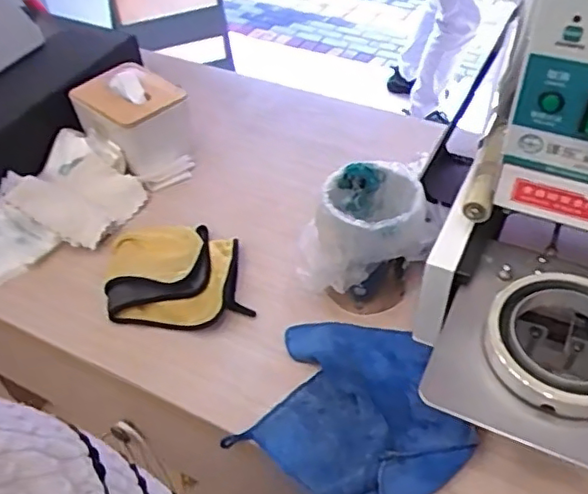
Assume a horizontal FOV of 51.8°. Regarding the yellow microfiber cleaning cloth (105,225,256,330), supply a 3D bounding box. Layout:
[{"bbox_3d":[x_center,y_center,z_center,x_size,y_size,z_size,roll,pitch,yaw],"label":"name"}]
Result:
[{"bbox_3d":[-0.147,0.034,0.748,0.157,0.031,0.148,-11,47,-7],"label":"yellow microfiber cleaning cloth"}]

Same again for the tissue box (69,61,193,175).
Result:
[{"bbox_3d":[-0.236,-0.189,0.920,0.133,0.106,0.164,-36,55,-27],"label":"tissue box"}]

